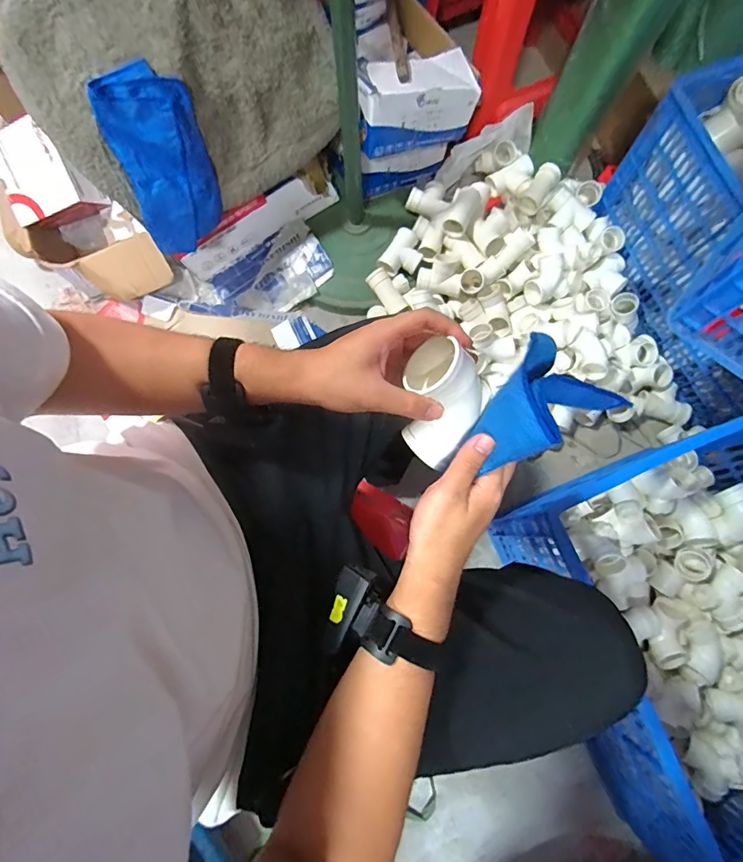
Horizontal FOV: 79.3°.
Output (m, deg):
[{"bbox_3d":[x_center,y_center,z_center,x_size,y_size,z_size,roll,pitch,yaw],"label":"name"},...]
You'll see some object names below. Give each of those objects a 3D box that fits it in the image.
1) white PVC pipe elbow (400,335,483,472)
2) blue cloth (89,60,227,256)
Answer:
[{"bbox_3d":[0.058,-0.025,0.375,0.056,0.070,0.100,2,77,1],"label":"white PVC pipe elbow"},{"bbox_3d":[-0.392,-0.507,0.867,0.169,0.314,0.035,-33,56,-23],"label":"blue cloth"}]

